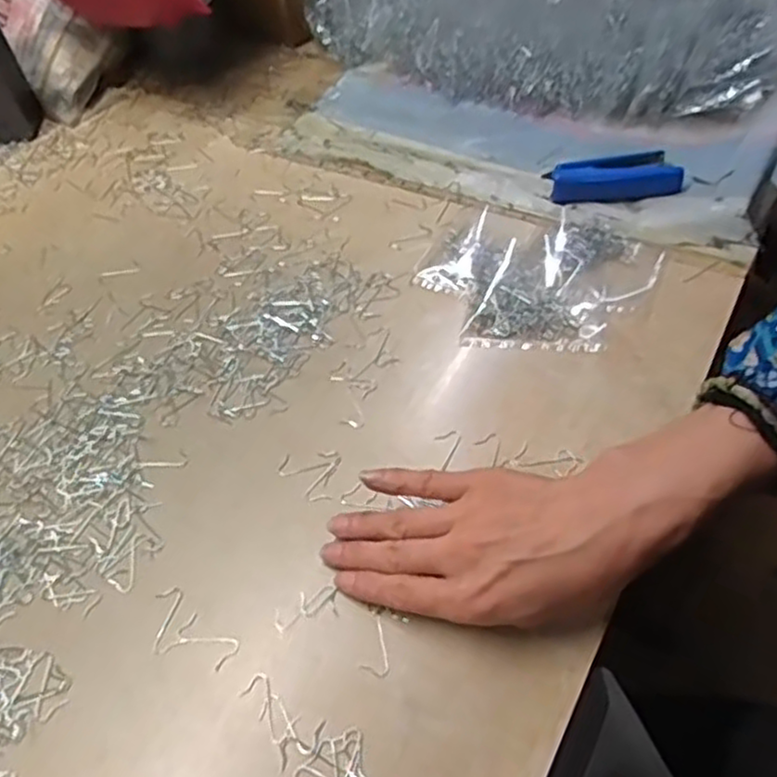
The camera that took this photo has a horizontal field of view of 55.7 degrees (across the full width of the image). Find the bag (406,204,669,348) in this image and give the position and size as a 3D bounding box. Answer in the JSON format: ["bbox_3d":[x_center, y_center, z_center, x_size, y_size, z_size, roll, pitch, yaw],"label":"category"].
[{"bbox_3d":[0.107,-0.087,0.544,0.153,0.012,0.145,25,59,23],"label":"bag"}]

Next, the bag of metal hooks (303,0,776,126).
[{"bbox_3d":[0.175,-0.412,0.755,0.460,0.081,0.322,20,57,20],"label":"bag of metal hooks"}]

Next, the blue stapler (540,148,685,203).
[{"bbox_3d":[0.184,-0.169,0.595,0.103,0.019,0.041,-7,52,1],"label":"blue stapler"}]

